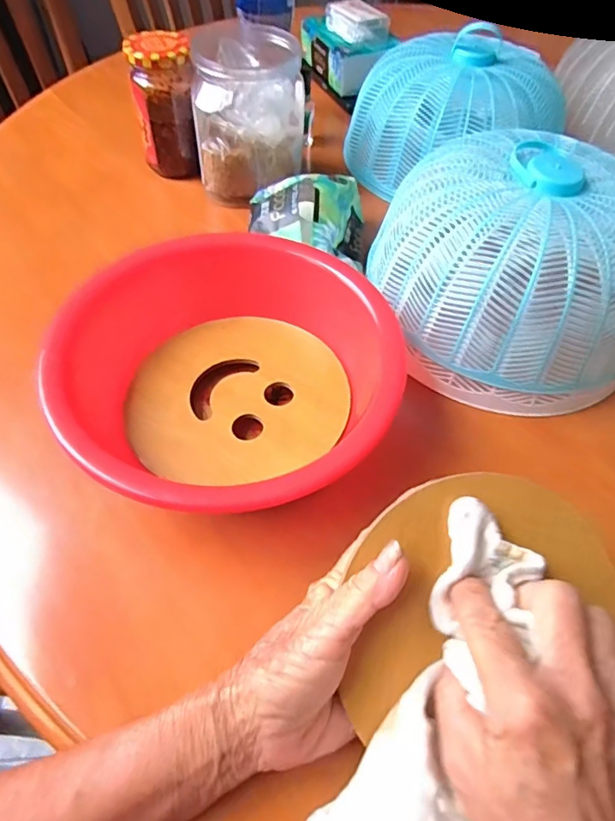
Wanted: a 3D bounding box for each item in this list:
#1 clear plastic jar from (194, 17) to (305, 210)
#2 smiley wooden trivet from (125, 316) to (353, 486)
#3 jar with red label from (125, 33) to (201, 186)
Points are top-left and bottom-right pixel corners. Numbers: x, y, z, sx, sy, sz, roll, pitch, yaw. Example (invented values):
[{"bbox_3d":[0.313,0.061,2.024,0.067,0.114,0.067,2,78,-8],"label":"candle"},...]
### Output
[{"bbox_3d":[-0.058,-0.296,0.542,0.106,0.130,0.106,-3,54,-4],"label":"clear plastic jar"},{"bbox_3d":[-0.052,-0.018,0.398,0.154,0.009,0.153,1,54,-1],"label":"smiley wooden trivet"},{"bbox_3d":[-0.147,-0.318,0.563,0.058,0.121,0.066,-7,54,-7],"label":"jar with red label"}]

